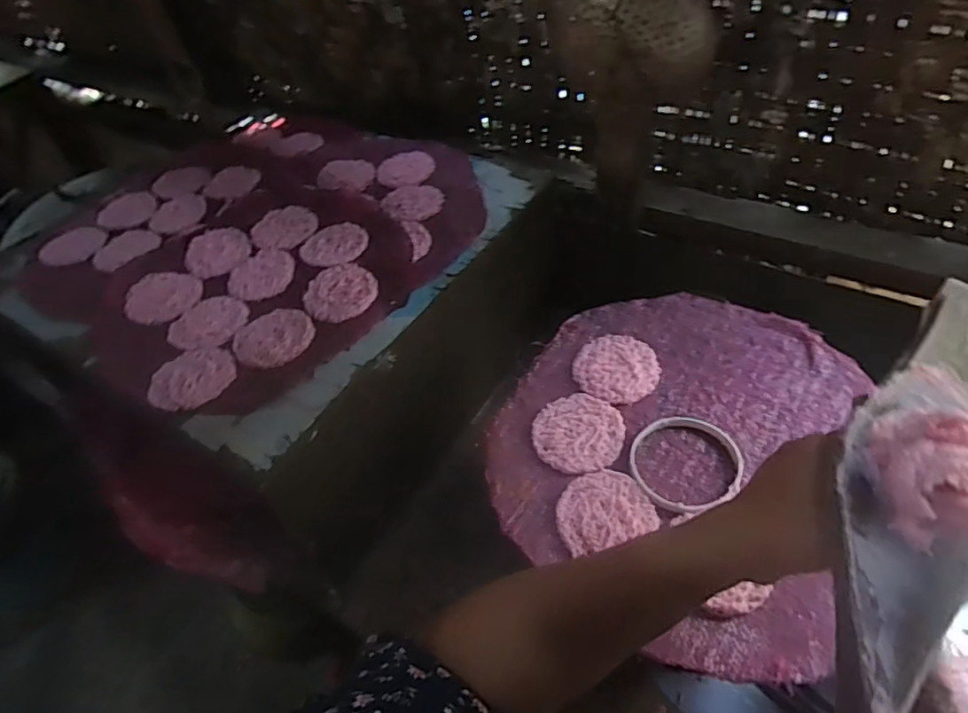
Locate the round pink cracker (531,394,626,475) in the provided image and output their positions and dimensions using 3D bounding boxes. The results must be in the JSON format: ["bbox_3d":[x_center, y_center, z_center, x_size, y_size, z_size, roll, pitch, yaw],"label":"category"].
[{"bbox_3d":[0.085,0.066,0.513,0.075,0.004,0.079,-4,48,4],"label":"round pink cracker"}]

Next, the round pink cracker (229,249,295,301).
[{"bbox_3d":[-0.257,-0.095,0.665,0.075,0.009,0.076,-4,48,4],"label":"round pink cracker"}]

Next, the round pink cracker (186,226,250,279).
[{"bbox_3d":[-0.324,-0.130,0.703,0.076,0.013,0.081,-15,48,-6],"label":"round pink cracker"}]

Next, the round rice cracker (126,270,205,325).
[{"bbox_3d":[-0.365,-0.071,0.649,0.080,0.016,0.069,-33,53,-21],"label":"round rice cracker"}]

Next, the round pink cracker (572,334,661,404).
[{"bbox_3d":[0.129,0.009,0.557,0.077,0.006,0.082,-4,48,4],"label":"round pink cracker"}]

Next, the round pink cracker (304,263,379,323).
[{"bbox_3d":[-0.155,-0.071,0.622,0.077,0.014,0.073,-4,48,4],"label":"round pink cracker"}]

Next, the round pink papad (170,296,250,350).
[{"bbox_3d":[-0.297,-0.040,0.621,0.076,0.009,0.081,-4,48,4],"label":"round pink papad"}]

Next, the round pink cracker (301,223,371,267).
[{"bbox_3d":[-0.177,-0.134,0.679,0.077,0.006,0.083,-4,48,4],"label":"round pink cracker"}]

